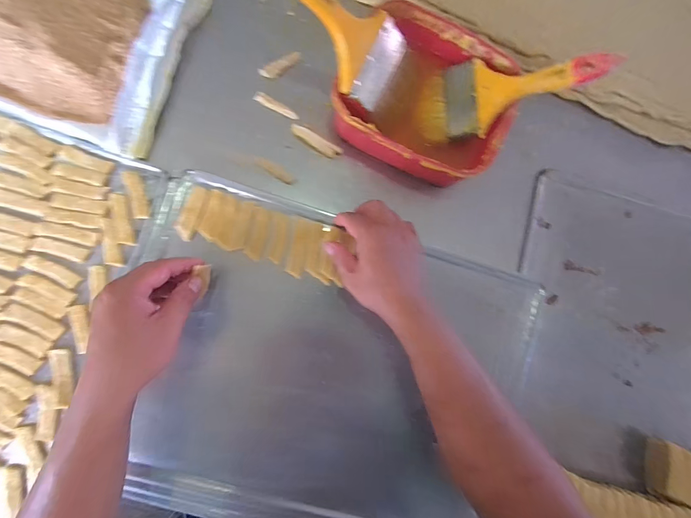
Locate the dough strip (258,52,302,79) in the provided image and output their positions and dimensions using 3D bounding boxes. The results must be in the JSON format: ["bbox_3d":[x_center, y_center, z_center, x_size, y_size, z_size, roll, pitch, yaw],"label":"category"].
[{"bbox_3d":[-0.081,-0.245,0.420,0.058,0.004,0.018,-35,91,-8],"label":"dough strip"}]

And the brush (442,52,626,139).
[{"bbox_3d":[0.198,-0.197,0.373,0.166,0.013,0.091,-4,86,25],"label":"brush"}]

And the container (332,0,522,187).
[{"bbox_3d":[0.094,-0.188,0.397,0.200,0.076,0.177,25,83,-5],"label":"container"}]

